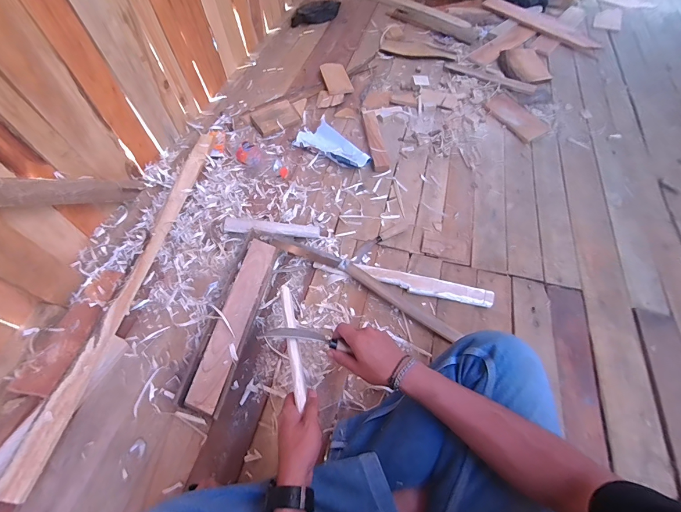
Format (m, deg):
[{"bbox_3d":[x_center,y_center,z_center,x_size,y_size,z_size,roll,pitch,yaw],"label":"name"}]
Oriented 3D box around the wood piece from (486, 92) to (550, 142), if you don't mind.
[{"bbox_3d":[0.656,-0.520,1.225,0.134,0.018,0.234,-24,63,-16],"label":"wood piece"}]

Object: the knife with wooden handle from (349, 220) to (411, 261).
[{"bbox_3d":[0.115,-0.051,0.908,0.214,0.018,0.035,-29,64,-18],"label":"knife with wooden handle"}]

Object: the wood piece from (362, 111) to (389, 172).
[{"bbox_3d":[0.119,-0.406,1.130,0.054,0.033,0.310,-4,59,-4],"label":"wood piece"}]

